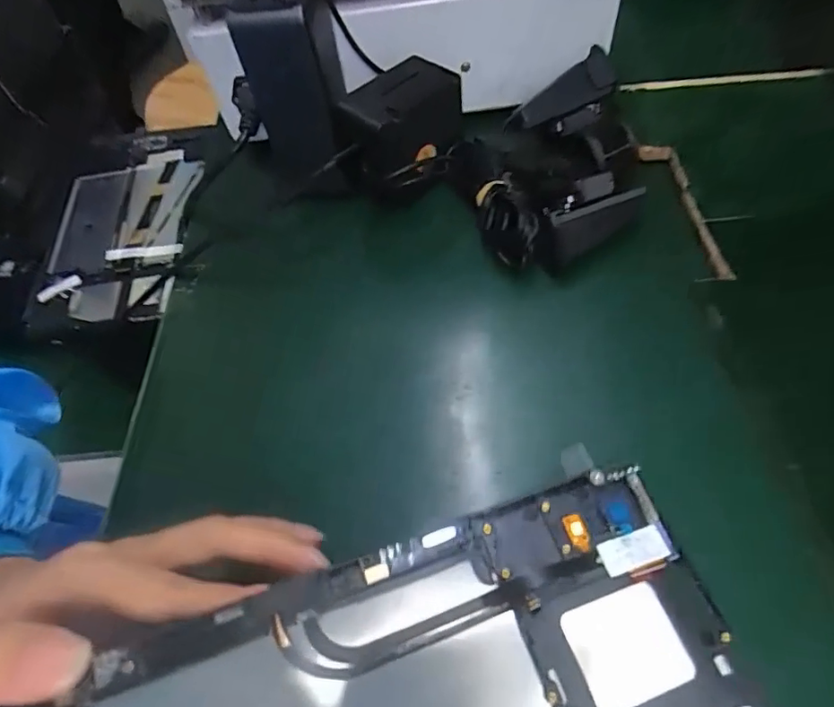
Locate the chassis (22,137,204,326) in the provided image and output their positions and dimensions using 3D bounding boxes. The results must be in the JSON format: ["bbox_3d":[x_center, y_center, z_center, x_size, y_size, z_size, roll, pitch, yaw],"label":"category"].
[{"bbox_3d":[-0.281,-0.119,0.498,0.133,0.018,0.223,-6,62,5],"label":"chassis"}]

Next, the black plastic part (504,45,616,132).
[{"bbox_3d":[0.102,-0.190,0.379,0.082,0.023,0.034,-30,63,7],"label":"black plastic part"}]

